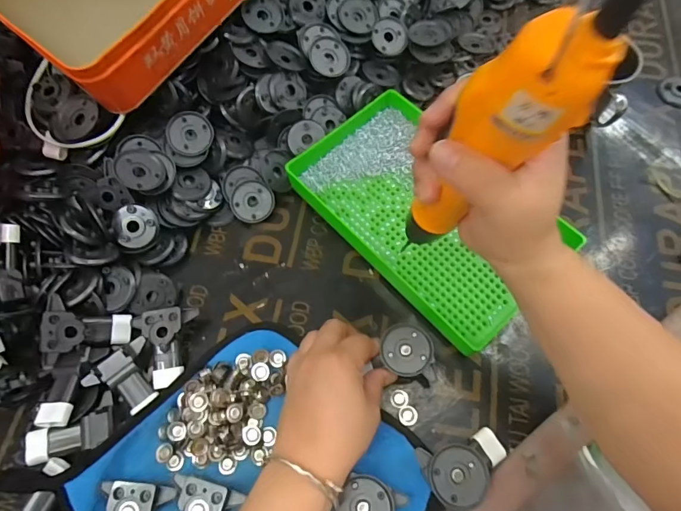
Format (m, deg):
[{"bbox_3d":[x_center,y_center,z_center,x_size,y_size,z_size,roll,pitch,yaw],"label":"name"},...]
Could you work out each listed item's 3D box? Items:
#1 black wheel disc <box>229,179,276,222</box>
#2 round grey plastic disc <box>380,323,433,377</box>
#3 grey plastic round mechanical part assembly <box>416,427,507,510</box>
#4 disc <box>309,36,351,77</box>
[{"bbox_3d":[-0.088,-0.054,0.443,0.043,0.004,0.042,1,85,-7],"label":"black wheel disc"},{"bbox_3d":[0.054,0.077,0.363,0.040,0.005,0.043,-6,67,-1],"label":"round grey plastic disc"},{"bbox_3d":[0.093,0.156,0.336,0.065,0.028,0.053,-39,71,-14],"label":"grey plastic round mechanical part assembly"},{"bbox_3d":[-0.011,-0.207,0.460,0.043,0.004,0.040,1,85,-14],"label":"disc"}]

